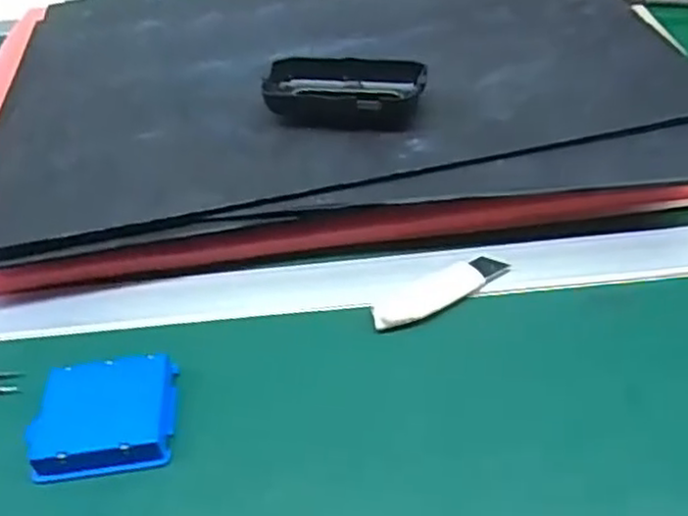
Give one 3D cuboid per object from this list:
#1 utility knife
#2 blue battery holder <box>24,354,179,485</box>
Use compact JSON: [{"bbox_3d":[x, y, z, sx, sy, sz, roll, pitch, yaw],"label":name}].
[{"bbox_3d":[0.056,0.018,0.415,0.087,0.004,0.022,-26,47,-18],"label":"utility knife"},{"bbox_3d":[-0.126,0.083,0.374,0.071,0.022,0.062,-8,42,0],"label":"blue battery holder"}]

